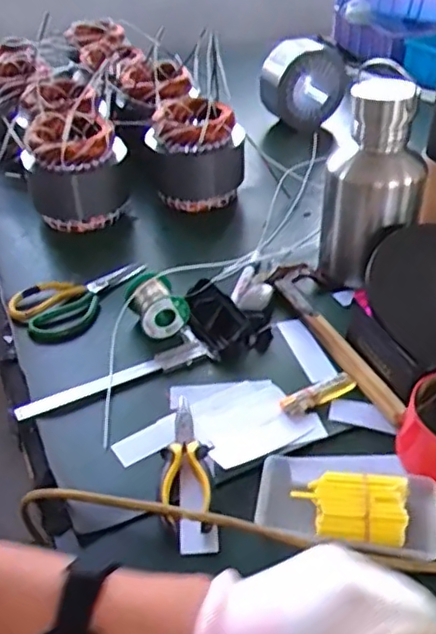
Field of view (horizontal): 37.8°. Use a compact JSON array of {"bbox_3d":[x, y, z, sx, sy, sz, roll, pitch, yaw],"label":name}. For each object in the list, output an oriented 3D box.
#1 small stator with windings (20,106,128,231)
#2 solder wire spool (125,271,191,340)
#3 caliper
[{"bbox_3d":[-0.222,-0.238,0.991,0.150,0.136,0.157,-10,40,-10],"label":"small stator with windings"},{"bbox_3d":[-0.074,-0.017,0.763,0.057,0.048,0.068,-22,43,-23],"label":"solder wire spool"},{"bbox_3d":[-0.116,0.057,0.719,0.227,0.009,0.059,-17,41,-18],"label":"caliper"}]

